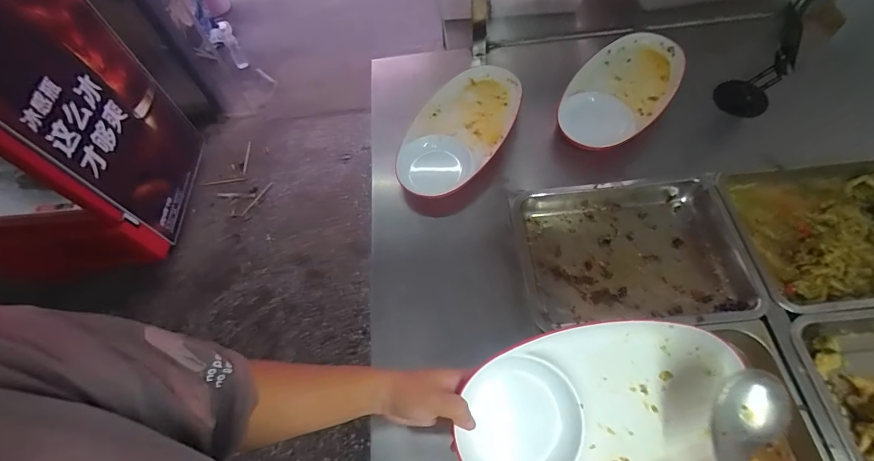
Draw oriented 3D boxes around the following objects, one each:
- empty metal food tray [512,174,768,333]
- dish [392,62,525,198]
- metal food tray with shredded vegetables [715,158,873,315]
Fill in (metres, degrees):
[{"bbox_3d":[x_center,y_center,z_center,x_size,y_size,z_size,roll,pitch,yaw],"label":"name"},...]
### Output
[{"bbox_3d":[0.332,0.038,0.684,0.364,0.055,0.261,-8,62,0],"label":"empty metal food tray"},{"bbox_3d":[0.048,-0.194,0.788,0.164,0.045,0.330,25,67,16],"label":"dish"},{"bbox_3d":[0.692,-0.002,0.667,0.355,0.052,0.261,-7,62,0],"label":"metal food tray with shredded vegetables"}]

